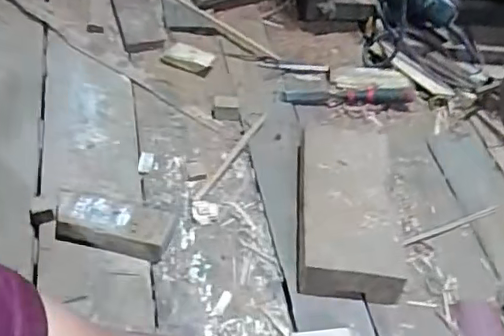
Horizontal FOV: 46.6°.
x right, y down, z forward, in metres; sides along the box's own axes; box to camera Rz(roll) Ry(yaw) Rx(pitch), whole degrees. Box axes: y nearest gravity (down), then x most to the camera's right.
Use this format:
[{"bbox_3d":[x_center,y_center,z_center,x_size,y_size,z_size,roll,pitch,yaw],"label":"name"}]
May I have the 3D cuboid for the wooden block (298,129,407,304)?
[{"bbox_3d":[0.143,0.044,0.883,0.147,0.057,0.315,5,48,0],"label":"wooden block"}]

